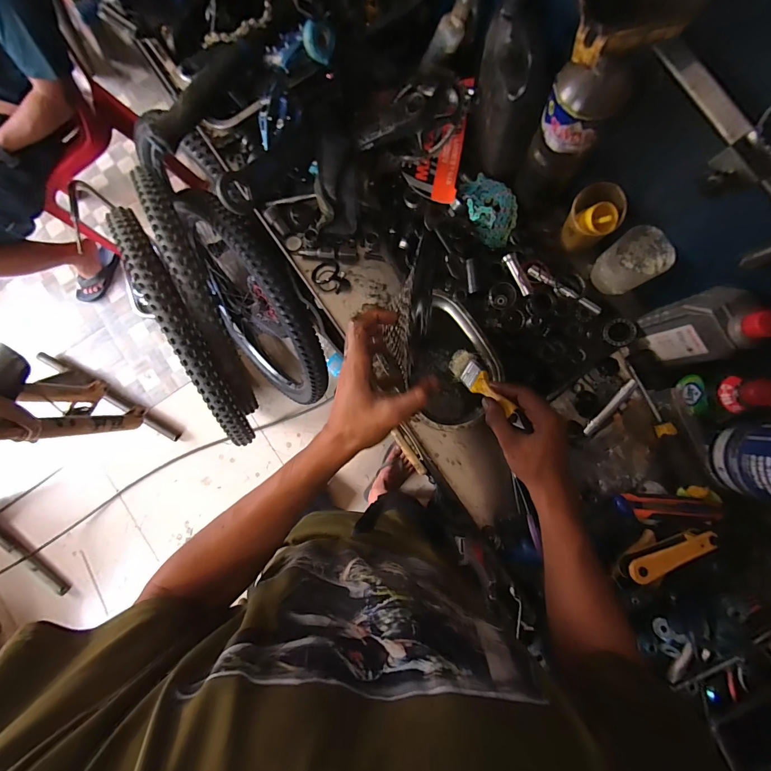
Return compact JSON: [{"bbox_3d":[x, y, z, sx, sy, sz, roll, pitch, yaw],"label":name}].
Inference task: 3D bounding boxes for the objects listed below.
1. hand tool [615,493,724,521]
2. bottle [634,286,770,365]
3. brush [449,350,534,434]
[{"bbox_3d":[0.402,0.175,0.520,0.137,0.035,0.030,4,85,2],"label":"hand tool"},{"bbox_3d":[0.408,-0.074,0.473,0.053,0.172,0.081,-19,84,0],"label":"bottle"},{"bbox_3d":[0.139,0.000,0.492,0.009,0.173,0.042,13,113,-30],"label":"brush"}]

